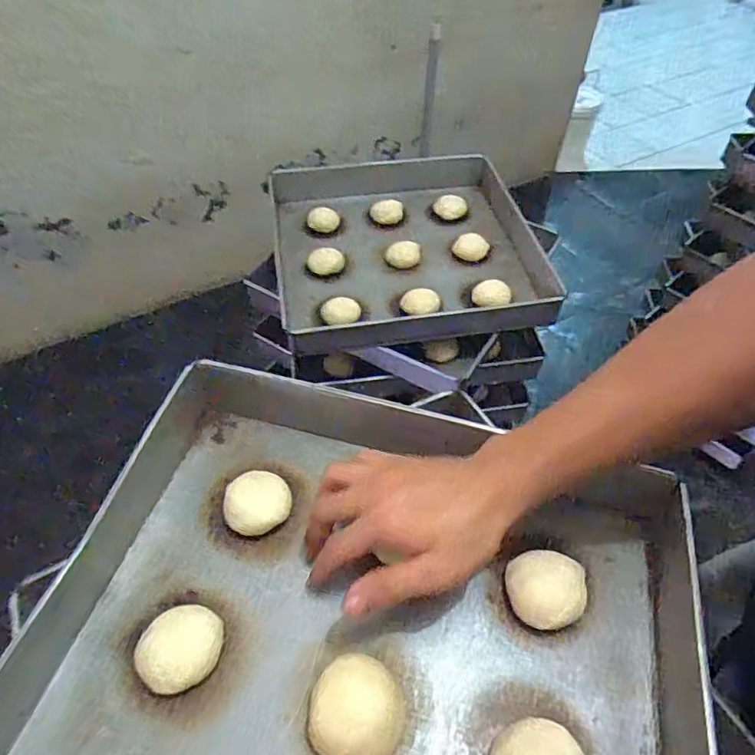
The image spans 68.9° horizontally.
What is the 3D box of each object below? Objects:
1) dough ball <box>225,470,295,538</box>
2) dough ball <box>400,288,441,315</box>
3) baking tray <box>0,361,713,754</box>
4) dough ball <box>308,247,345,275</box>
[{"bbox_3d":[-0.097,0.102,0.449,0.052,0.024,0.052,1,50,-1],"label":"dough ball"},{"bbox_3d":[0.067,-0.117,0.864,0.062,0.032,0.050,15,51,11],"label":"dough ball"},{"bbox_3d":[-0.017,0.187,0.352,0.457,0.072,0.450,13,51,10],"label":"baking tray"},{"bbox_3d":[-0.086,-0.197,0.919,0.059,0.030,0.045,-6,50,-6],"label":"dough ball"}]

